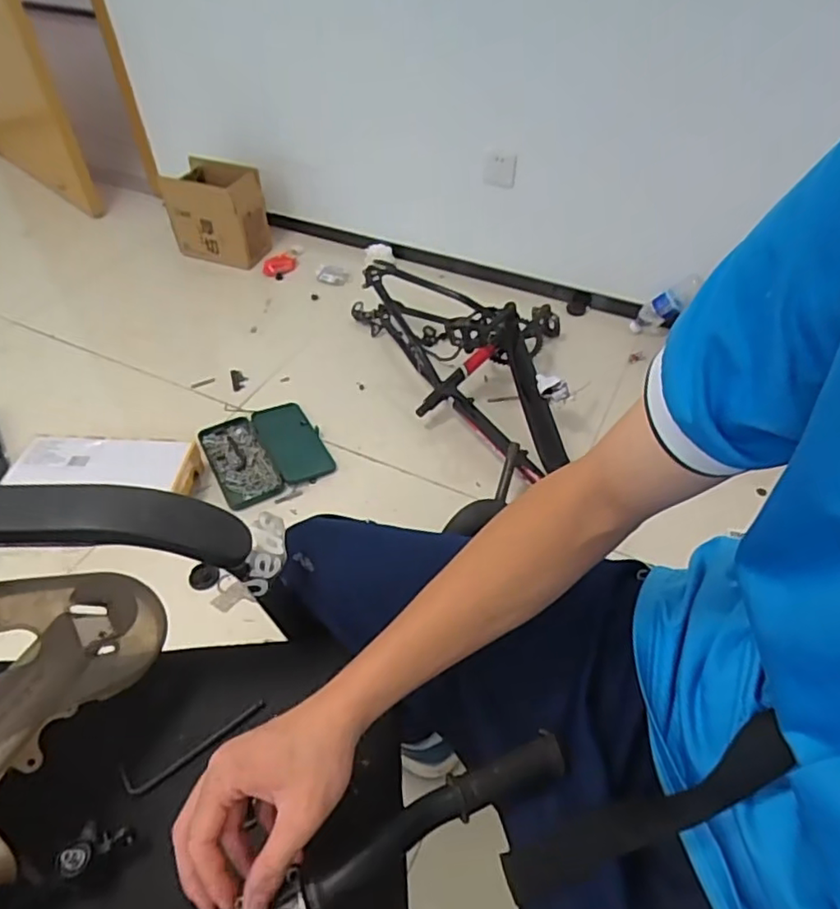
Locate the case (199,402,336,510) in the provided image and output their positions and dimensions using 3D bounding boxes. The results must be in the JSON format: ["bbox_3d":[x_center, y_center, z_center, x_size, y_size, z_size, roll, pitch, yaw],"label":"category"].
[{"bbox_3d":[-0.342,-0.009,1.345,0.242,0.026,0.248,-23,51,-20],"label":"case"}]

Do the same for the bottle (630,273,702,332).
[{"bbox_3d":[0.663,-0.412,1.652,0.198,0.066,0.077,-42,49,18],"label":"bottle"}]

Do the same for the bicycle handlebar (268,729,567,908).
[{"bbox_3d":[-0.075,0.284,0.381,0.403,0.053,0.031,-23,53,-18],"label":"bicycle handlebar"}]

